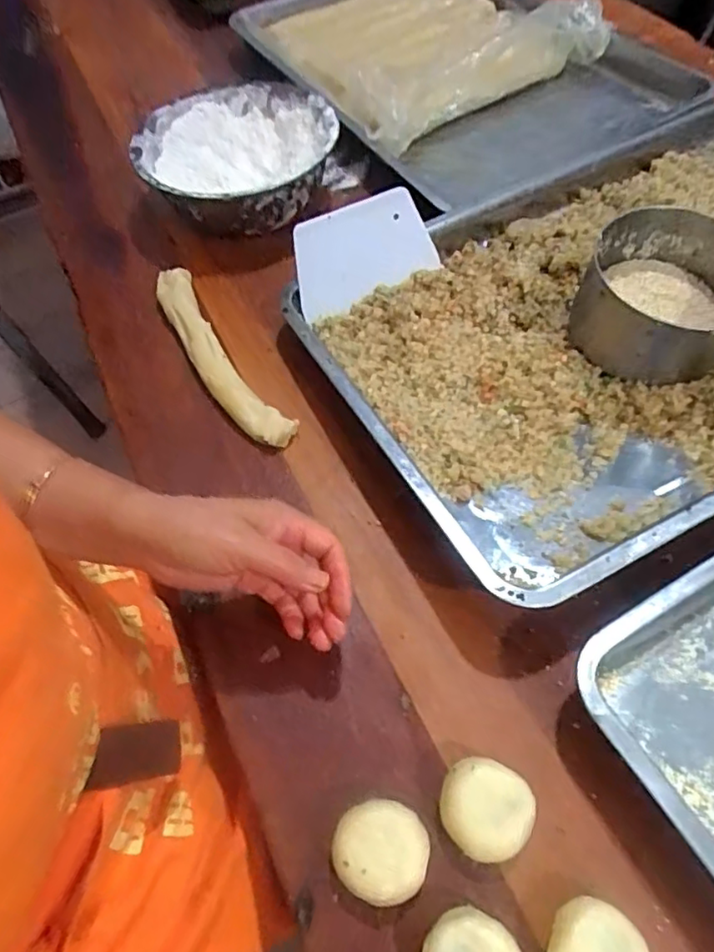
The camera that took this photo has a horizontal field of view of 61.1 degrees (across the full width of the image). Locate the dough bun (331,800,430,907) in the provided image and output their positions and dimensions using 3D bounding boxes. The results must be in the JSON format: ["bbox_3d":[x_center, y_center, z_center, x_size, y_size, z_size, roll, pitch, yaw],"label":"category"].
[{"bbox_3d":[0.014,0.221,0.358,0.053,0.035,0.050,-2,58,3],"label":"dough bun"}]

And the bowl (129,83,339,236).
[{"bbox_3d":[-0.135,-0.362,0.691,0.219,0.075,0.216,33,66,21],"label":"bowl"}]

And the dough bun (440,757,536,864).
[{"bbox_3d":[0.077,0.202,0.366,0.052,0.030,0.051,-2,58,3],"label":"dough bun"}]

